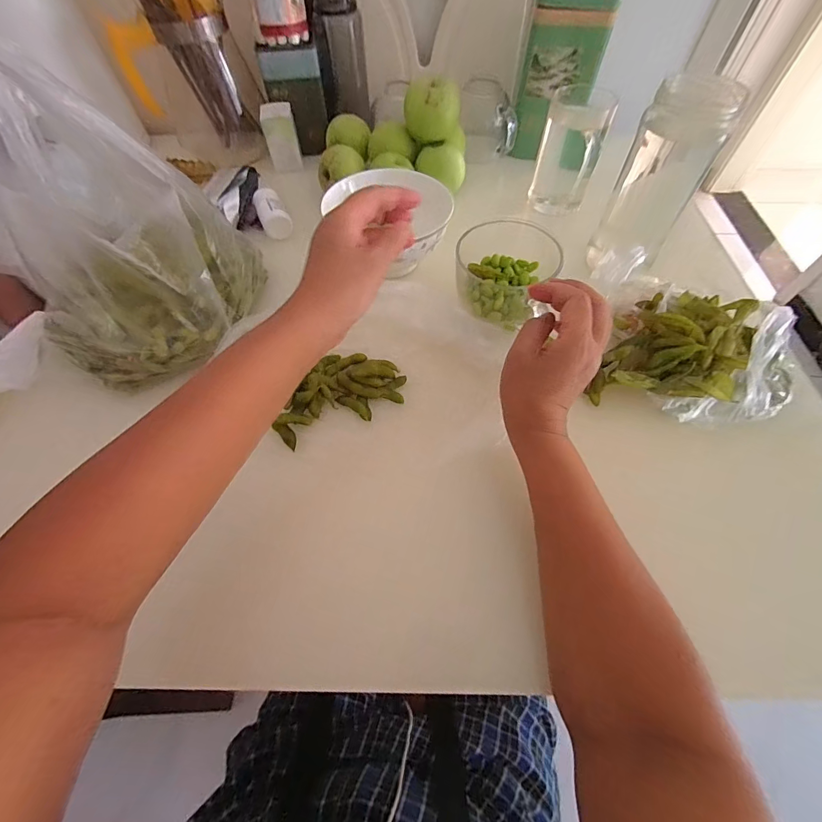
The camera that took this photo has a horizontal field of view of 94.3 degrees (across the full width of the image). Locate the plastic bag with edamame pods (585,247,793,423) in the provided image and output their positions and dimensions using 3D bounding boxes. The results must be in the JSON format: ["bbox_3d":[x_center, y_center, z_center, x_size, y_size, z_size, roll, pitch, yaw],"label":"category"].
[{"bbox_3d":[0.272,-0.072,0.375,0.198,0.059,0.166,8,60,5],"label":"plastic bag with edamame pods"}]

